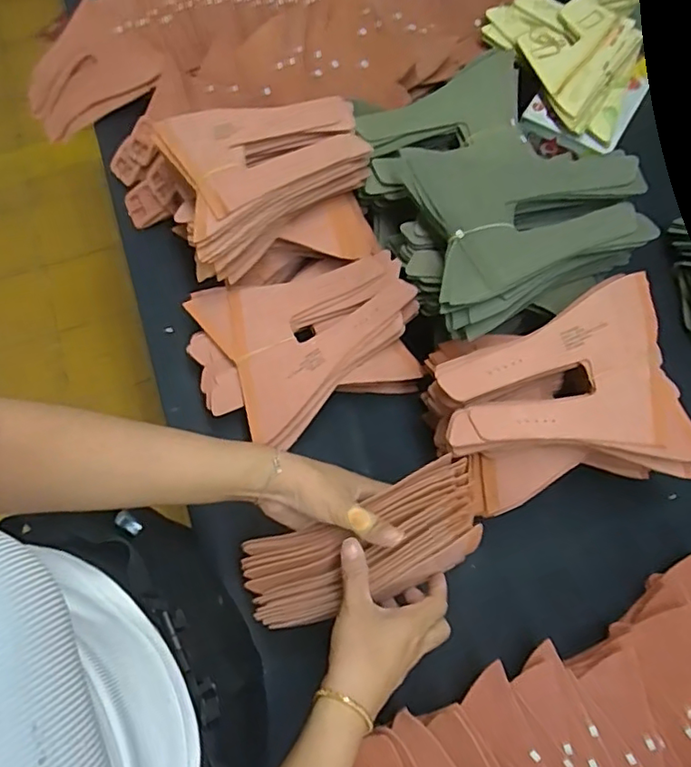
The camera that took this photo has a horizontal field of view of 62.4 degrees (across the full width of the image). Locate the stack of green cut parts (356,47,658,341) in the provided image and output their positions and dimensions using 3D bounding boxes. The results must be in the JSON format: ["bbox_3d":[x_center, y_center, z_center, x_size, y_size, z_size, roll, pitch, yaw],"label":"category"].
[{"bbox_3d":[0.132,-0.199,0.559,0.210,0.092,0.292,-23,74,-6],"label":"stack of green cut parts"}]

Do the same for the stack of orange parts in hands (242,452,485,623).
[{"bbox_3d":[0.017,0.144,0.493,0.224,0.054,0.082,-30,73,22],"label":"stack of orange parts in hands"}]

